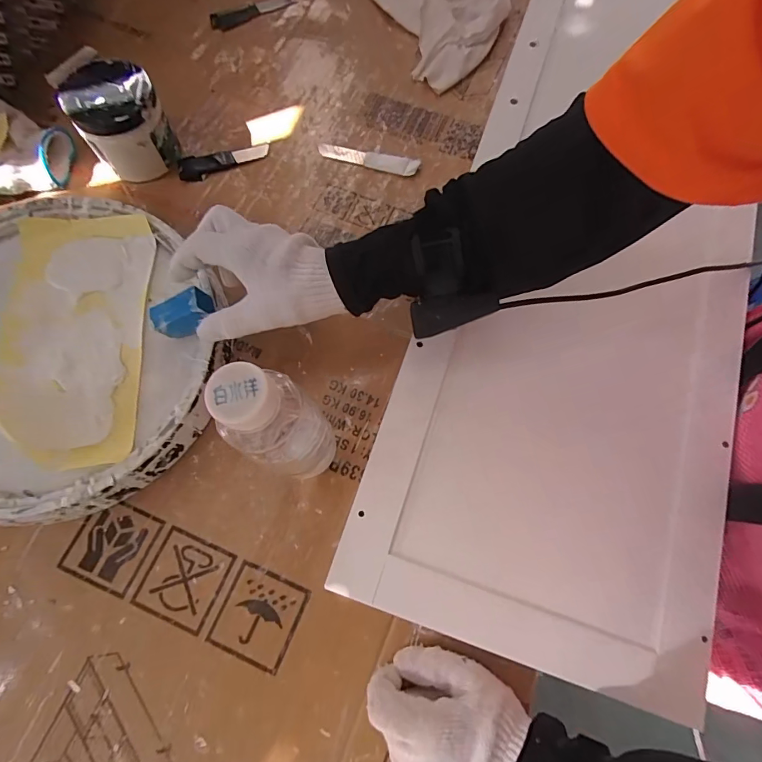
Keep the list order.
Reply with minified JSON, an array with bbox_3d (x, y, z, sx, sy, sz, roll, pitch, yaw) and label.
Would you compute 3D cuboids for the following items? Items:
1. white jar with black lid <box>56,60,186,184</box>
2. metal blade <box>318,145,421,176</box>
[{"bbox_3d":[-0.273,-0.274,0.461,0.082,0.077,0.082,0,71,0],"label":"white jar with black lid"},{"bbox_3d":[-0.015,-0.255,0.492,0.119,0.008,0.021,15,72,5],"label":"metal blade"}]

